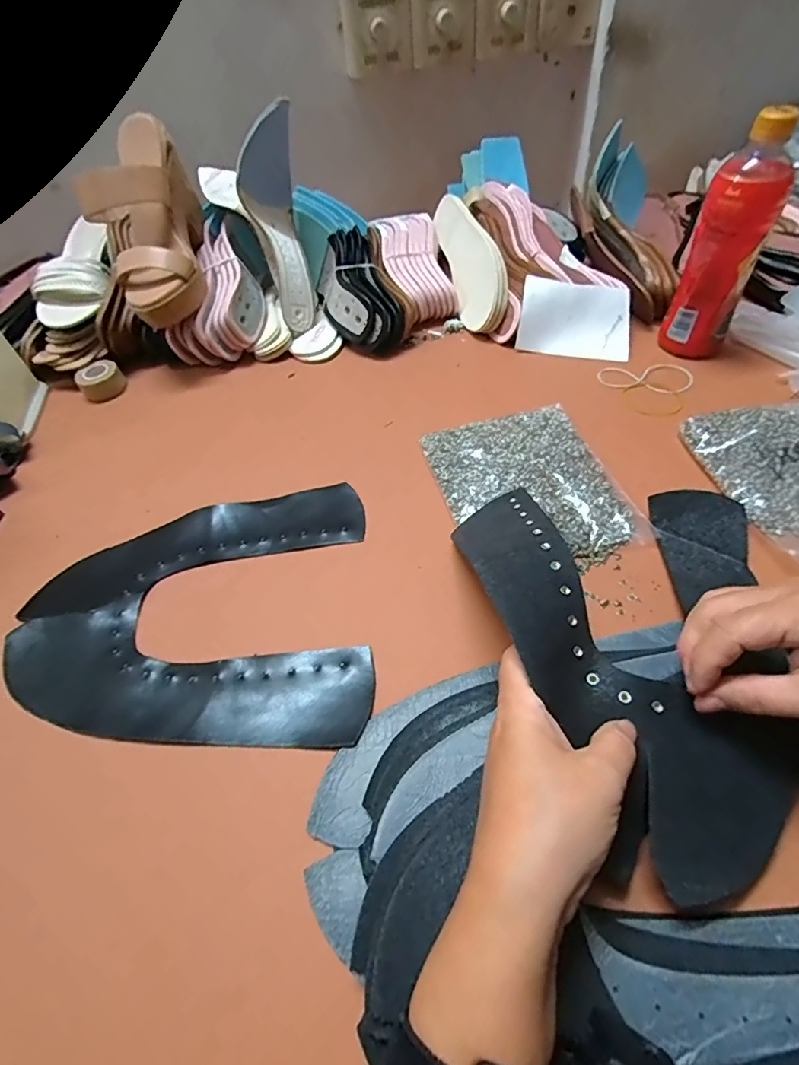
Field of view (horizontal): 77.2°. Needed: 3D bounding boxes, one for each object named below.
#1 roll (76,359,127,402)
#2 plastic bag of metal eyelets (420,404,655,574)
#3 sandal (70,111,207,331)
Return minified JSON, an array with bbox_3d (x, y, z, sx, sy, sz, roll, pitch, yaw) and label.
[{"bbox_3d":[-0.362,-0.186,0.606,0.047,0.029,0.047,-3,50,4],"label":"roll"},{"bbox_3d":[0.114,-0.046,0.445,0.146,0.017,0.178,-15,51,-6],"label":"plastic bag of metal eyelets"},{"bbox_3d":[-0.290,-0.343,0.584,0.108,0.101,0.225,-11,84,-3],"label":"sandal"}]

